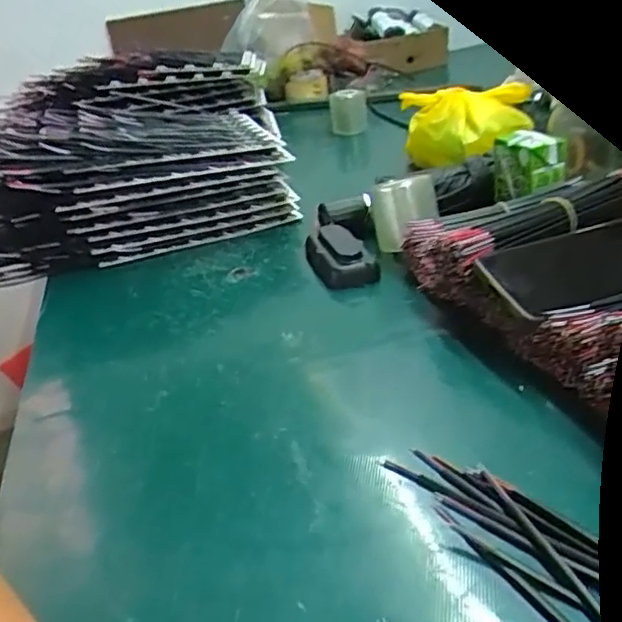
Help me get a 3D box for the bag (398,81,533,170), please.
[{"bbox_3d":[0.185,-0.217,0.743,0.119,0.080,0.162,-9,28,-4],"label":"bag"}]

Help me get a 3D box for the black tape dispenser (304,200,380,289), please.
[{"bbox_3d":[0.029,-0.067,0.638,0.069,0.046,0.134,-6,28,3],"label":"black tape dispenser"}]

